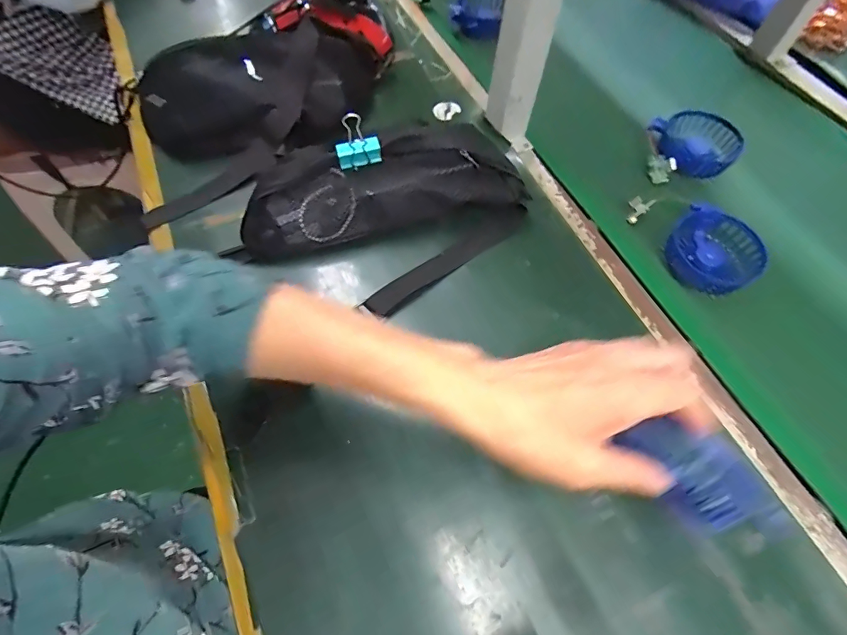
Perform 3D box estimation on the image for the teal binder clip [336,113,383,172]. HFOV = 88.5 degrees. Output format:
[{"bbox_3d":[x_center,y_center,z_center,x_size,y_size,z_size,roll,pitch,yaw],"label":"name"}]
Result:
[{"bbox_3d":[-0.063,-0.171,0.423,0.042,0.040,0.032,-6,62,-5],"label":"teal binder clip"}]

